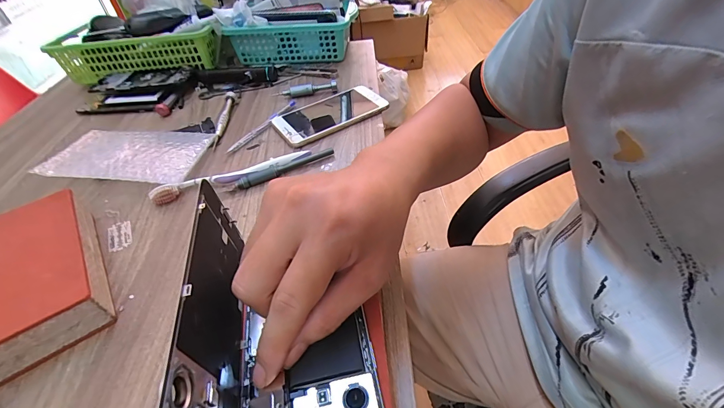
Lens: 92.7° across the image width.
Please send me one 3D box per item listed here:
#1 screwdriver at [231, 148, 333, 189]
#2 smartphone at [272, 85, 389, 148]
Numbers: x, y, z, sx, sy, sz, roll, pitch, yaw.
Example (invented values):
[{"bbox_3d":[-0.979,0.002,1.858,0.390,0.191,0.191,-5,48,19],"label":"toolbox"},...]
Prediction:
[{"bbox_3d":[-0.088,-0.042,0.403,0.119,0.012,0.013,-22,46,-15],"label":"screwdriver"},{"bbox_3d":[-0.045,-0.127,0.485,0.150,0.010,0.084,-26,48,-18],"label":"smartphone"}]

